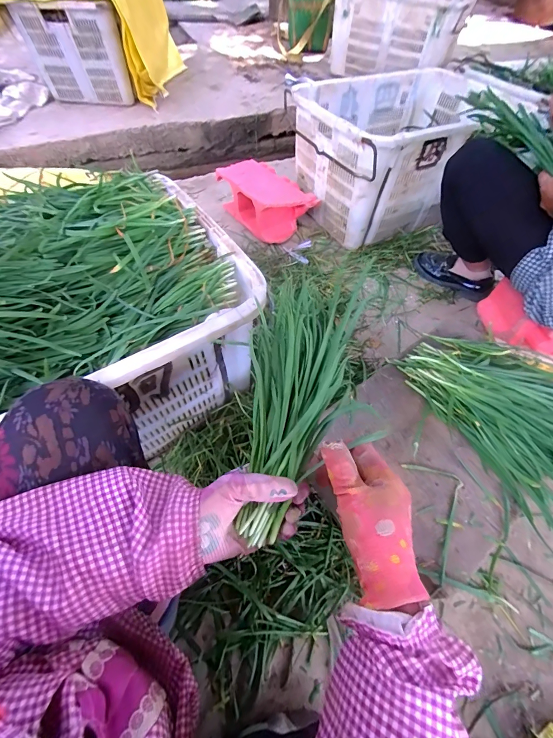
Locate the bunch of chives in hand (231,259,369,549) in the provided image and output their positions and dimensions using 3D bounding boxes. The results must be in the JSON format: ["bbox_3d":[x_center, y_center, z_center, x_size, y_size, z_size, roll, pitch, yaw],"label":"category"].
[{"bbox_3d":[0.016,0.014,0.353,0.102,0.043,0.311,14,71,6],"label":"bunch of chives in hand"}]

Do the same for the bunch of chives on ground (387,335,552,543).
[{"bbox_3d":[0.407,0.072,0.533,0.256,0.055,0.385,-30,63,-20],"label":"bunch of chives on ground"}]

